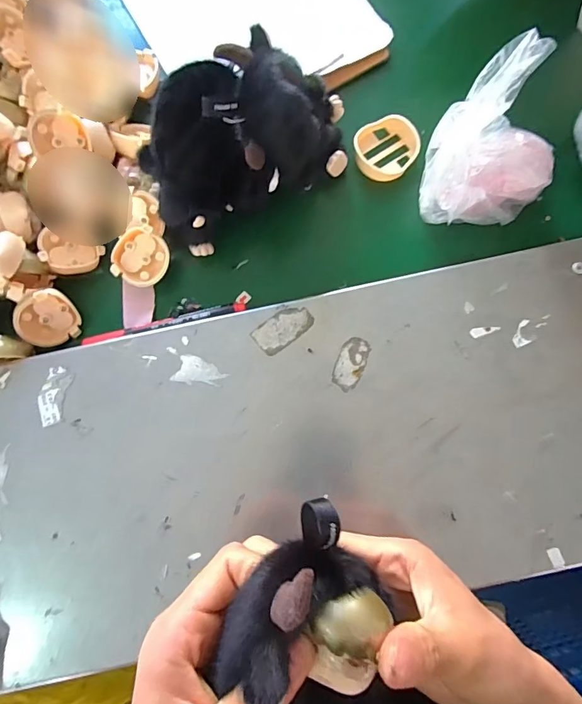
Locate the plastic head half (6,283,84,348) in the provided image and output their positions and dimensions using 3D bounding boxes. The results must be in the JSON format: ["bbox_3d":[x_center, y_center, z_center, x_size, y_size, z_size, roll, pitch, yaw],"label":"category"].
[{"bbox_3d":[-0.211,-0.032,0.366,0.048,0.051,0.025,-14,33,-36],"label":"plastic head half"}]

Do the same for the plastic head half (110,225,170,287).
[{"bbox_3d":[-0.133,-0.083,0.376,0.049,0.017,0.049,-1,99,-6],"label":"plastic head half"}]

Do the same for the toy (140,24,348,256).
[{"bbox_3d":[-0.032,-0.171,0.339,0.176,0.120,0.093,-32,79,-5],"label":"toy"}]

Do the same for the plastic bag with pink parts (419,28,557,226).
[{"bbox_3d":[0.169,-0.166,0.352,0.101,0.088,0.129,38,82,8],"label":"plastic bag with pink parts"}]

